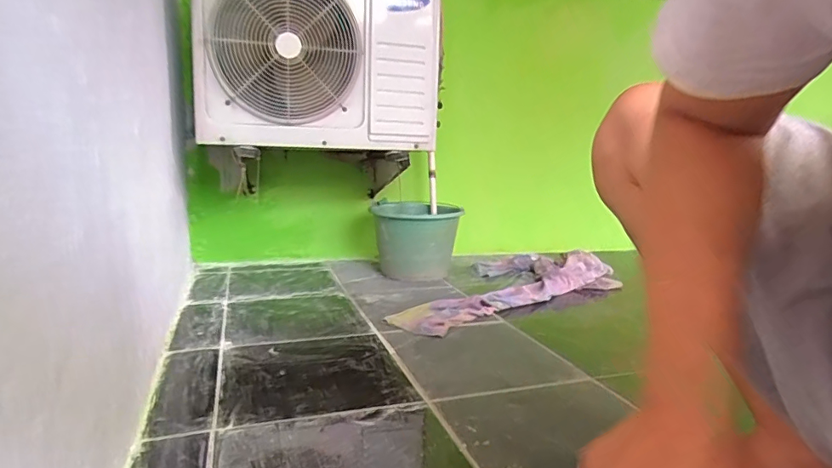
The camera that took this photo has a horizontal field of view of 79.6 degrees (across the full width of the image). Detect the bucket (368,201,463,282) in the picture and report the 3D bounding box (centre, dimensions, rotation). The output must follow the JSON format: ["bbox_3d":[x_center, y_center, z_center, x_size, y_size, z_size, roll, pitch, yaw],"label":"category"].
[{"bbox_3d":[-0.018,0.021,1.516,0.232,0.206,0.257,-1,9,-18],"label":"bucket"}]

